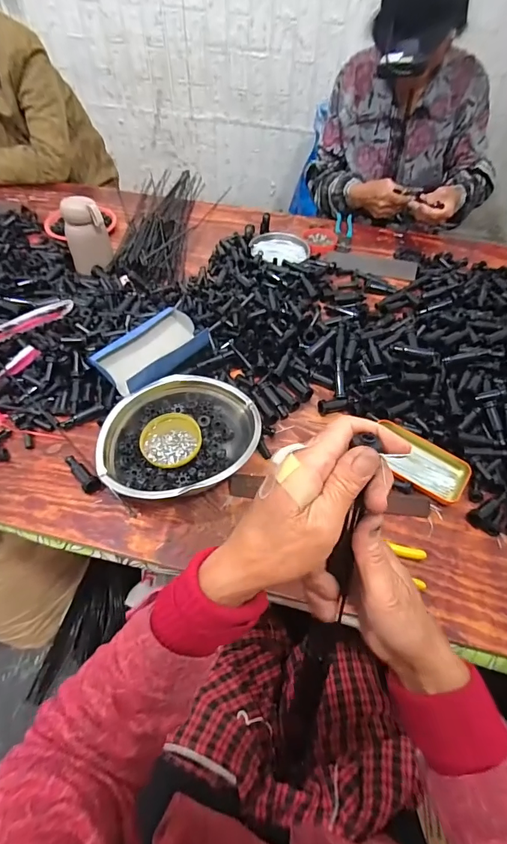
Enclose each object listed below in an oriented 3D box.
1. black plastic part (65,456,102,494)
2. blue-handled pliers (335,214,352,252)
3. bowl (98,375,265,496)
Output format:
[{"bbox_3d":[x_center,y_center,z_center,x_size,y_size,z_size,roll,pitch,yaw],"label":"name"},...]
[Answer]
[{"bbox_3d":[-0.234,0.068,0.546,0.023,0.019,0.069,-32,62,-23],"label":"black plastic part"},{"bbox_3d":[0.219,-0.458,0.962,0.041,0.014,0.169,8,55,3],"label":"blue-handled pliers"},{"bbox_3d":[-0.100,0.024,0.550,0.184,0.055,0.218,38,61,22],"label":"bowl"}]

